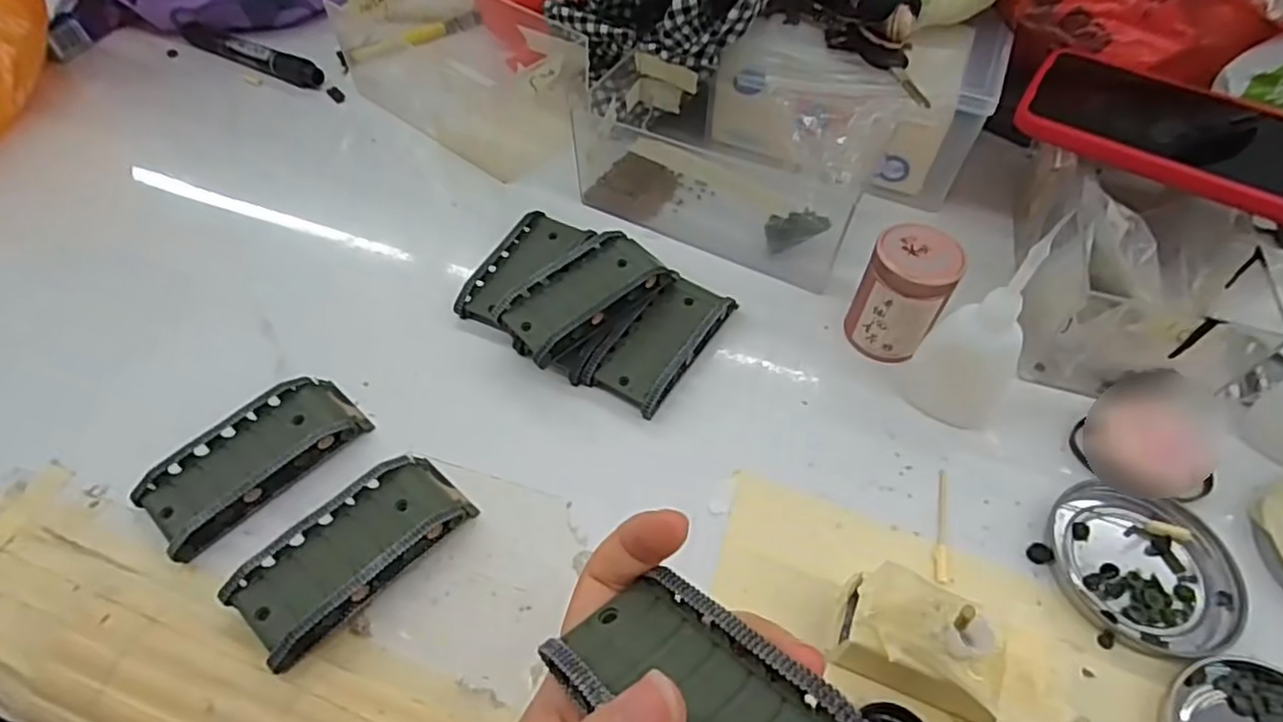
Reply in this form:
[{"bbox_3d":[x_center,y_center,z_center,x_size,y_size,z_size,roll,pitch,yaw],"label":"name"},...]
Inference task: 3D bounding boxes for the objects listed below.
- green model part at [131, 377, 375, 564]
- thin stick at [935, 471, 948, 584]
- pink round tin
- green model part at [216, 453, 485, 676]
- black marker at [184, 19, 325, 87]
[{"bbox_3d":[-0.186,0.045,0.322,0.046,0.018,0.096,36,60,23],"label":"green model part"},{"bbox_3d":[0.142,0.076,0.316,0.005,0.004,0.059,14,54,9],"label":"thin stick"},{"bbox_3d":[0.139,-0.035,0.361,0.043,0.065,0.039,19,55,13],"label":"pink round tin"},{"bbox_3d":[-0.125,0.081,0.293,0.045,0.023,0.096,36,60,23],"label":"green model part"},{"bbox_3d":[-0.317,-0.249,0.542,0.145,0.017,0.020,25,56,17],"label":"black marker"}]

